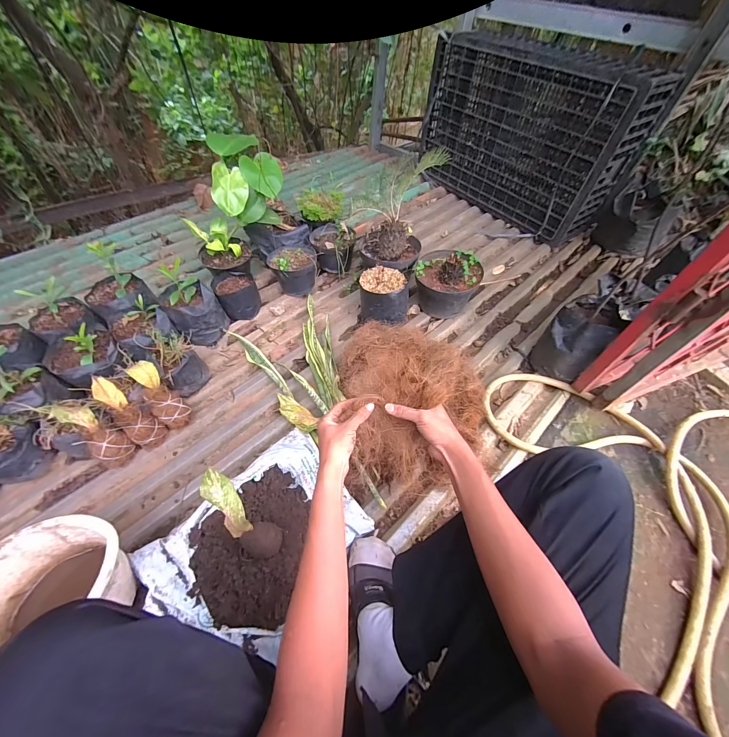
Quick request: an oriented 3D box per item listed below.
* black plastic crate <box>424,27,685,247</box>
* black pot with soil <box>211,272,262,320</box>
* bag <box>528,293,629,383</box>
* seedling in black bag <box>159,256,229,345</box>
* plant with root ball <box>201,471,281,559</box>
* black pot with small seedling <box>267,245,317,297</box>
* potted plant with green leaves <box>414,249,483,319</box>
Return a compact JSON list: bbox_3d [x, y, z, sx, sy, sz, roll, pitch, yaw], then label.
[{"bbox_3d":[0.675,-1.015,1.373,0.290,0.560,0.892,-32,63,-25],"label":"black plastic crate"},{"bbox_3d":[-0.436,-0.252,1.073,0.124,0.112,0.130,3,54,-4],"label":"black pot with soil"},{"bbox_3d":[0.595,-0.084,0.880,0.159,0.205,0.142,-37,65,-27],"label":"bag"},{"bbox_3d":[-0.534,-0.195,0.960,0.147,0.213,0.146,-33,60,-22],"label":"seedling in black bag"},{"bbox_3d":[-0.223,0.278,0.568,0.069,0.214,0.069,-37,28,-23],"label":"plant with root ball"},{"bbox_3d":[-0.259,-0.370,1.134,0.164,0.145,0.170,3,54,-4],"label":"black pot with small seedling"},{"bbox_3d":[0.279,-0.289,1.067,0.211,0.185,0.197,19,56,13],"label":"potted plant with green leaves"}]

